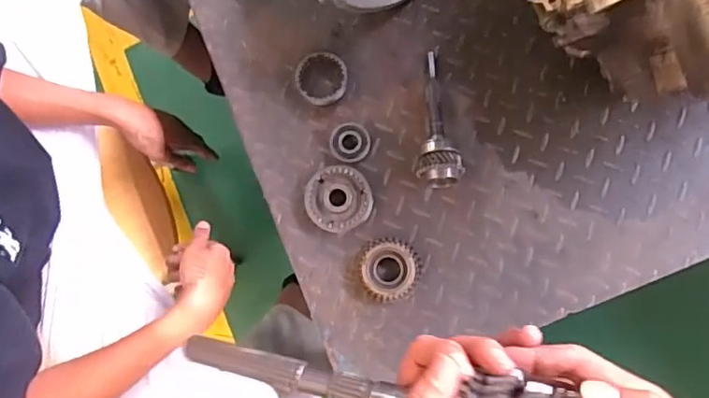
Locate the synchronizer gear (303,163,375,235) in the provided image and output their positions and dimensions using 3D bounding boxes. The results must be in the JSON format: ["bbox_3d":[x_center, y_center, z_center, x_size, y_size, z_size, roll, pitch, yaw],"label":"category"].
[{"bbox_3d":[-0.021,-0.001,0.744,0.079,0.014,0.081,-1,84,7],"label":"synchronizer gear"}]

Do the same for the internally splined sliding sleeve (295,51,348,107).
[{"bbox_3d":[-0.042,-0.155,0.767,0.069,0.017,0.066,-1,84,7],"label":"internally splined sliding sleeve"}]

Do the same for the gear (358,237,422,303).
[{"bbox_3d":[0.042,0.085,0.724,0.074,0.030,0.076,4,84,8],"label":"gear"}]

